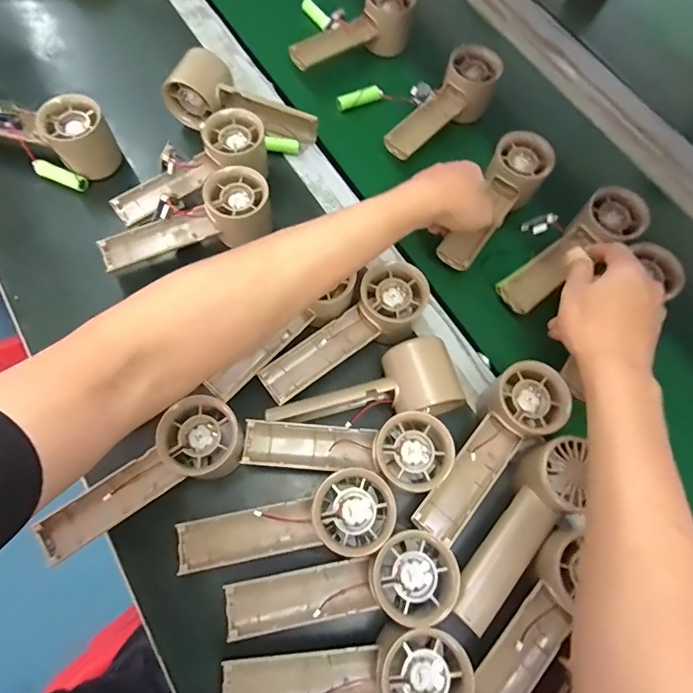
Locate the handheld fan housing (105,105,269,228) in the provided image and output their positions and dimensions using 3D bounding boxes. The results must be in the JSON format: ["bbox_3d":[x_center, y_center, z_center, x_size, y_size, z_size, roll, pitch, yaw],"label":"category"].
[{"bbox_3d":[-0.145,-0.163,0.433,0.157,0.051,0.060,-39,76,-15],"label":"handheld fan housing"}]

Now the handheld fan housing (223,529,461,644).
[{"bbox_3d":[-0.003,0.168,0.310,0.156,0.033,0.052,-14,70,6],"label":"handheld fan housing"}]

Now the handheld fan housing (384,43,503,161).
[{"bbox_3d":[0.106,-0.254,0.479,0.057,0.049,0.149,35,72,10],"label":"handheld fan housing"}]

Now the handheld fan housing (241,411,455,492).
[{"bbox_3d":[-0.001,0.080,0.336,0.152,0.034,0.053,-1,70,-3],"label":"handheld fan housing"}]

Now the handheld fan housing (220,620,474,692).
[{"bbox_3d":[0.000,0.217,0.291,0.155,0.031,0.056,-10,70,7],"label":"handheld fan housing"}]

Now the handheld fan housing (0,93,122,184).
[{"bbox_3d":[-0.309,-0.218,0.446,0.160,0.063,0.057,17,70,3],"label":"handheld fan housing"}]

